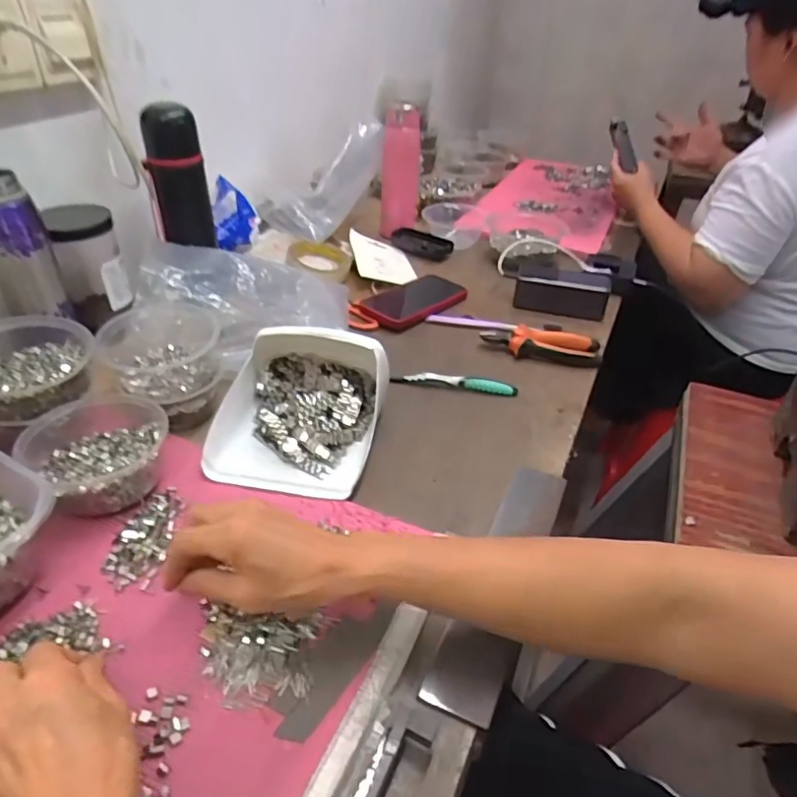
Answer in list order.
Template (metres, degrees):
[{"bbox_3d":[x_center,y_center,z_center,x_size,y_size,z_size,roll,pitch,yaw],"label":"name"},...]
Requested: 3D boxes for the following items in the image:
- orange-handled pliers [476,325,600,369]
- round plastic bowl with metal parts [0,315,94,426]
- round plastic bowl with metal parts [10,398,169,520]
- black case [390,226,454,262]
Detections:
[{"bbox_3d":[0.186,-0.068,0.723,0.148,0.023,0.061,7,38,1],"label":"orange-handled pliers"},{"bbox_3d":[-0.347,-0.024,0.525,0.109,0.058,0.103,1,37,-1],"label":"round plastic bowl with metal parts"},{"bbox_3d":[-0.266,0.047,0.500,0.112,0.049,0.131,-27,47,-34],"label":"round plastic bowl with metal parts"},{"bbox_3d":[0.042,-0.274,0.982,0.109,0.020,0.071,21,41,18],"label":"black case"}]

